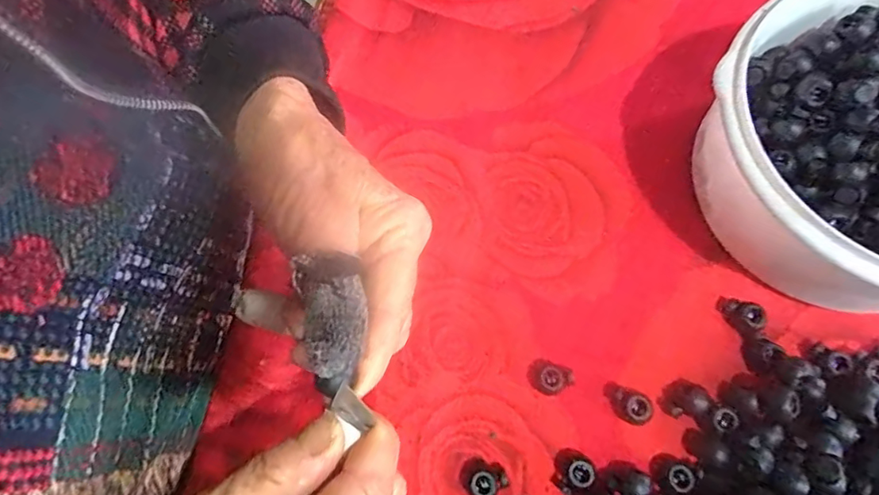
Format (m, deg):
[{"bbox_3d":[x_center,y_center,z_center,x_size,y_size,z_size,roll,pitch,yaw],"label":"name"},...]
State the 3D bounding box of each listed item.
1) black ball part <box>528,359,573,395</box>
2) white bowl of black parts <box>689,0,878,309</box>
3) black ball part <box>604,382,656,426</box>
[{"bbox_3d":[0.055,0.065,0.265,0.020,0.010,0.015,32,75,10],"label":"black ball part"},{"bbox_3d":[0.212,-0.045,0.261,0.161,0.074,0.154,0,72,1],"label":"white bowl of black parts"},{"bbox_3d":[0.092,0.076,0.259,0.022,0.010,0.013,33,75,11],"label":"black ball part"}]

